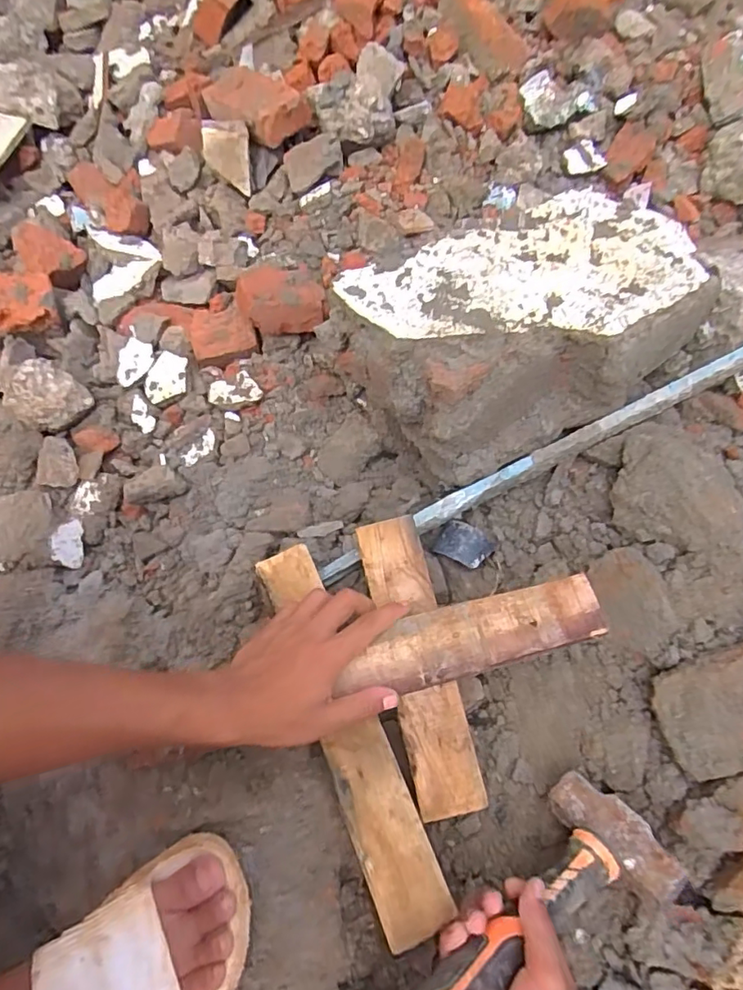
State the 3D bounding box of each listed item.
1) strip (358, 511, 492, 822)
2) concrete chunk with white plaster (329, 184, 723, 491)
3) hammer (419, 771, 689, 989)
[{"bbox_3d":[0.040,0.142,0.485,0.055,0.019,0.249,-13,70,-4],"label":"strip"},{"bbox_3d":[0.170,-0.190,0.608,0.362,0.127,0.245,-28,71,-9],"label":"concrete chunk with white plaster"},{"bbox_3d":[0.098,0.294,0.371,0.261,0.061,0.082,-21,69,-30],"label":"hammer"}]

